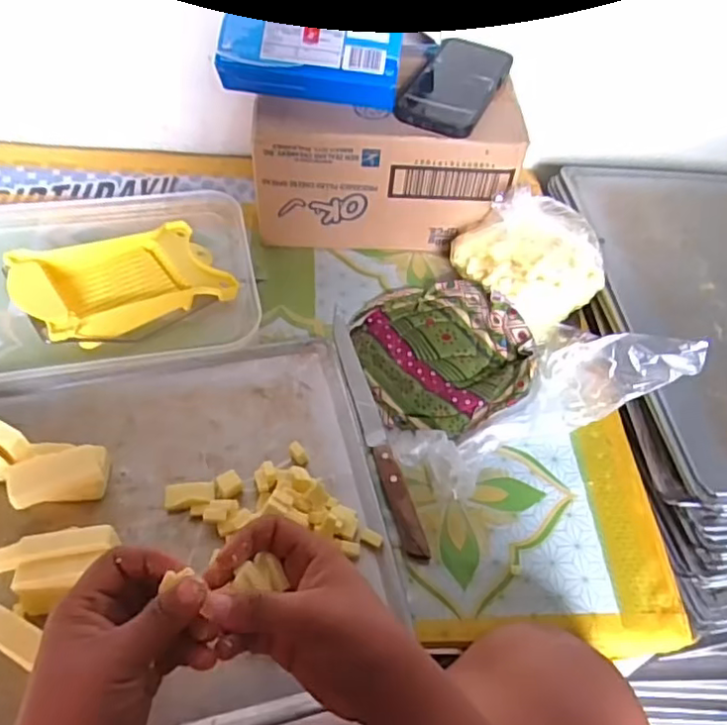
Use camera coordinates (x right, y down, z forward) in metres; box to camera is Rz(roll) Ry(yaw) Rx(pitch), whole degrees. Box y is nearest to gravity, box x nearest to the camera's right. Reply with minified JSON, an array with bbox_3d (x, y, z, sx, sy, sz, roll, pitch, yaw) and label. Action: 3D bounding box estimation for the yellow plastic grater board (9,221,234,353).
[{"bbox_3d":[-0.244,-0.087,0.629,0.188,0.057,0.126,-28,60,-24],"label":"yellow plastic grater board"}]

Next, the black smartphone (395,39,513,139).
[{"bbox_3d":[0.098,-0.294,0.658,0.082,0.016,0.153,23,58,12],"label":"black smartphone"}]

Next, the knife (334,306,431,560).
[{"bbox_3d":[0.008,0.052,0.580,0.020,0.011,0.272,-11,54,-14],"label":"knife"}]

